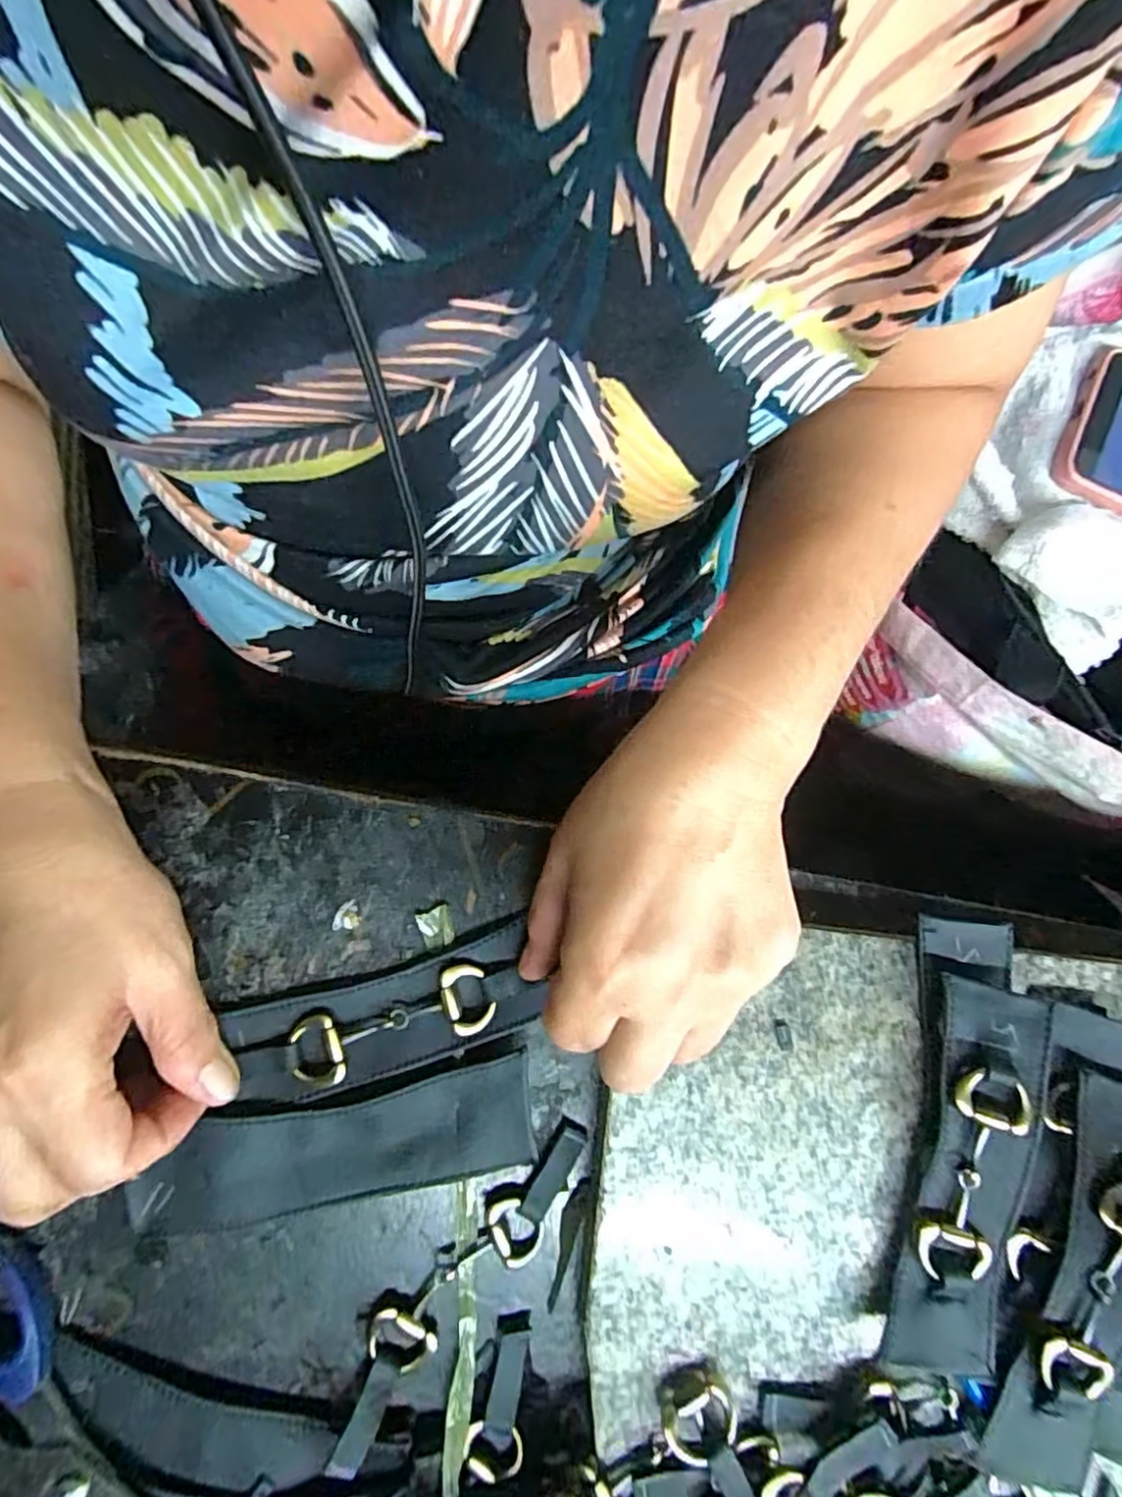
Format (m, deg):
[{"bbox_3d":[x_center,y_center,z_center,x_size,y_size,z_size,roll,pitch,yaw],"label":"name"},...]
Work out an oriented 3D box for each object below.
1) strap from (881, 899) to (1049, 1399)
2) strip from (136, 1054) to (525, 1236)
[{"bbox_3d":[0.148,0.141,0.237,0.041,0.017,0.153,10,83,-4],"label":"strap"},{"bbox_3d":[-0.082,0.148,0.242,0.141,0.006,0.040,-9,89,-7],"label":"strip"}]

